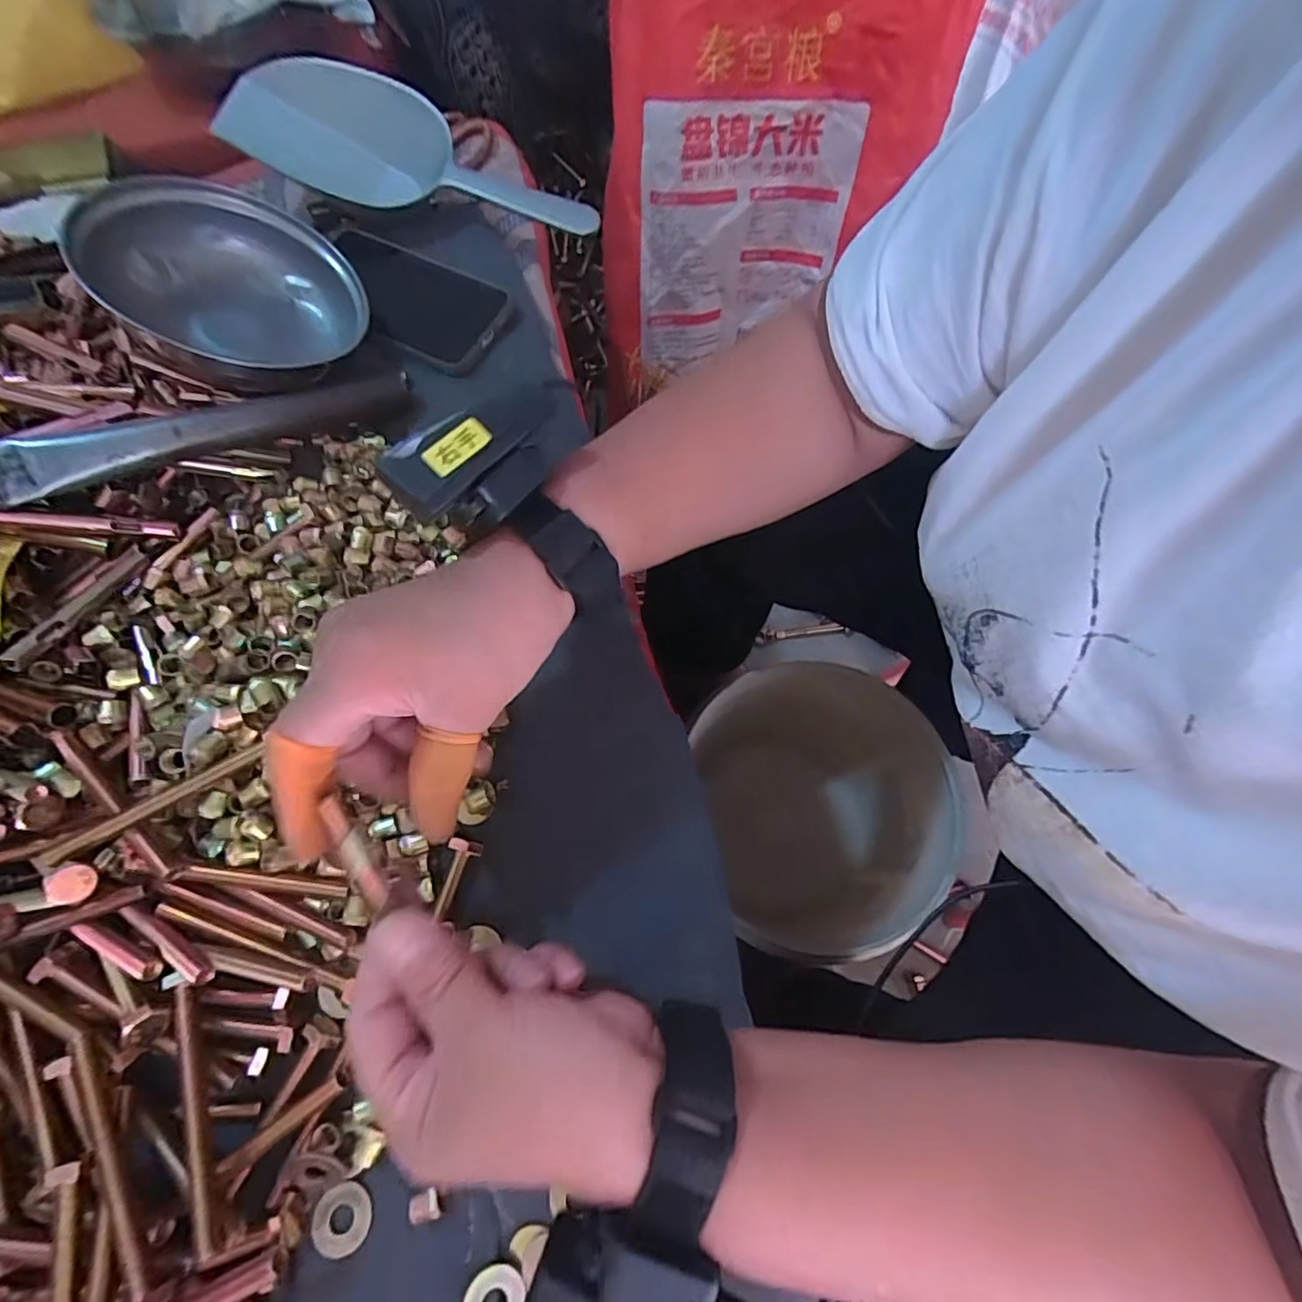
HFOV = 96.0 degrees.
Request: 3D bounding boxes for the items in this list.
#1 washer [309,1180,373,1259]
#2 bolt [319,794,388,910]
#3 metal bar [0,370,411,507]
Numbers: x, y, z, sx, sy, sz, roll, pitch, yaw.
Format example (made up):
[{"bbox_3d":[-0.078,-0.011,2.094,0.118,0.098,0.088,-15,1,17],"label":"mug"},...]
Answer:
[{"bbox_3d":[-0.133,0.244,0.252,0.025,0.004,0.024,-7,59,-4],"label":"washer"},{"bbox_3d":[-0.105,0.072,0.209,0.008,0.006,0.044,-22,98,-6],"label":"bolt"},{"bbox_3d":[-0.259,-0.138,0.355,0.218,0.026,0.037,-26,73,-26],"label":"metal bar"}]

